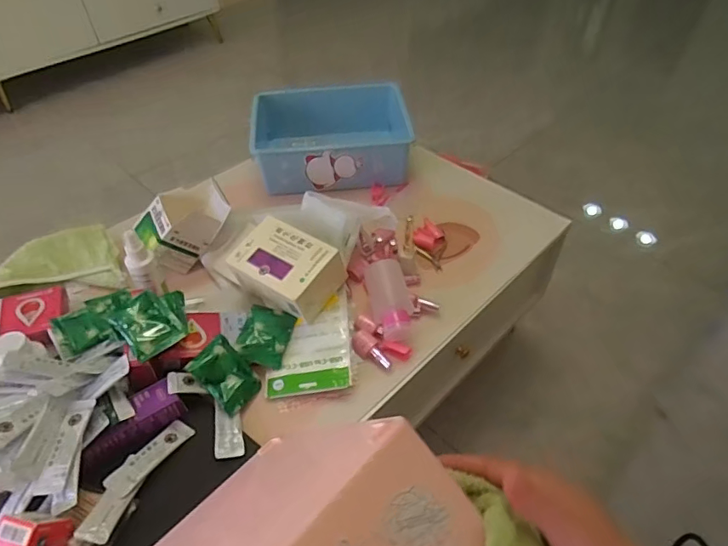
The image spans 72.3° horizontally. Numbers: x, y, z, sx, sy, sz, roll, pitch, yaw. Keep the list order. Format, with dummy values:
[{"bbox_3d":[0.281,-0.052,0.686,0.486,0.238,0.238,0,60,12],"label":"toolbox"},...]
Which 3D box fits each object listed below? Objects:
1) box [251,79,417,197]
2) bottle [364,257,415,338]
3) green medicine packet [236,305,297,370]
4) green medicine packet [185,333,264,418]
[{"bbox_3d":[-0.065,-0.279,1.056,0.314,0.122,0.260,-6,46,-6],"label":"box"},{"bbox_3d":[0.038,0.038,0.740,0.060,0.050,0.117,-20,56,7],"label":"bottle"},{"bbox_3d":[-0.141,0.091,0.722,0.065,0.026,0.092,7,46,7],"label":"green medicine packet"},{"bbox_3d":[-0.181,0.135,0.661,0.089,0.012,0.065,50,51,-7],"label":"green medicine packet"}]

